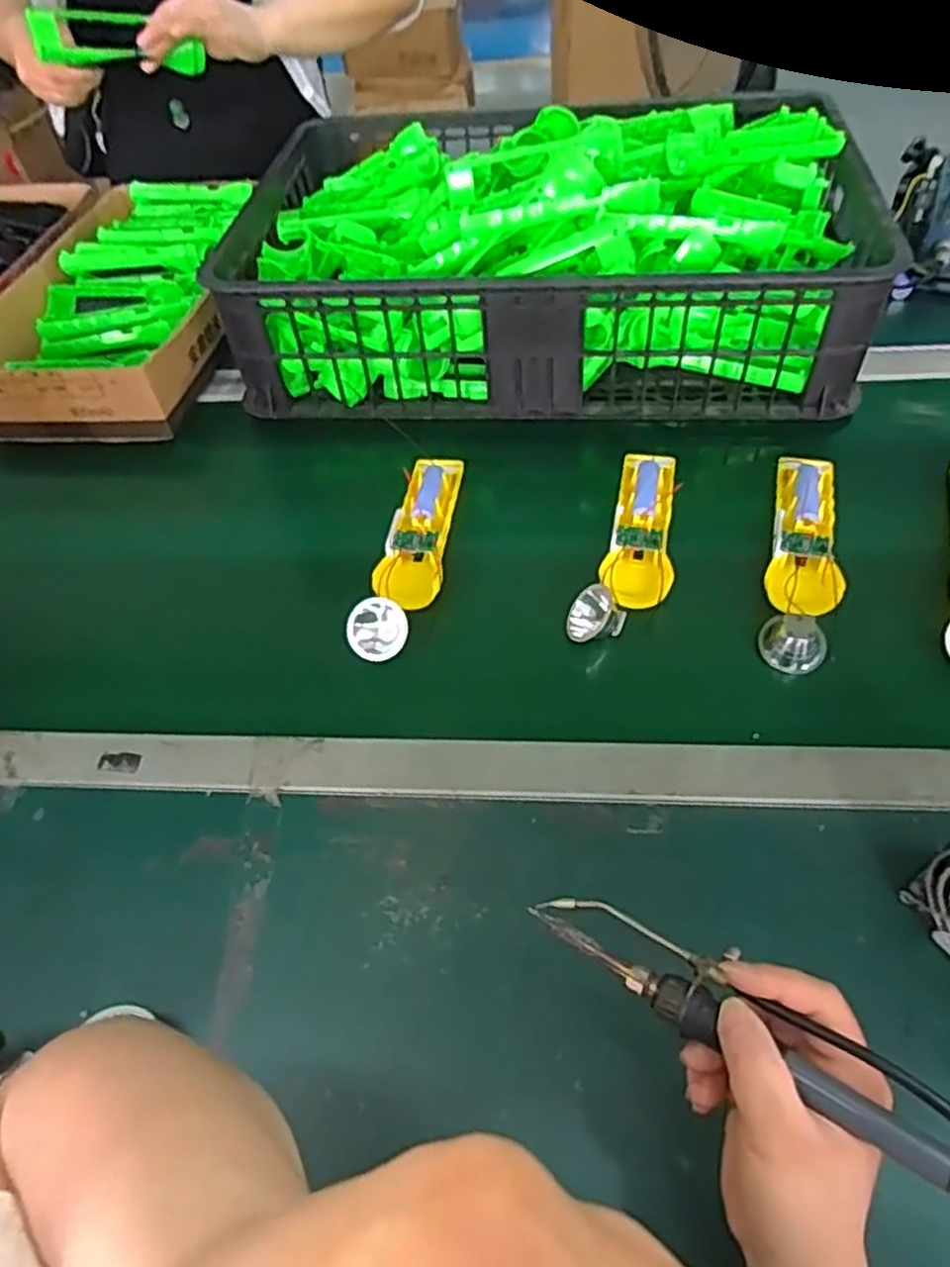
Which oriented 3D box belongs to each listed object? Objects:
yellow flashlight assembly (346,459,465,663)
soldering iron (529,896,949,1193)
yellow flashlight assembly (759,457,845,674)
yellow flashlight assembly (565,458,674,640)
[{"bbox_3d":[-0.046,-0.069,0.604,0.055,0.025,0.206,5,52,10],"label":"yellow flashlight assembly"},{"bbox_3d":[0.118,0.164,0.312,0.211,0.021,0.035,24,57,33],"label":"soldering iron"},{"bbox_3d":[0.248,-0.059,0.579,0.047,0.034,0.192,11,53,14],"label":"yellow flashlight assembly"},{"bbox_3d":[0.125,-0.073,0.585,0.060,0.031,0.201,13,54,16],"label":"yellow flashlight assembly"}]

